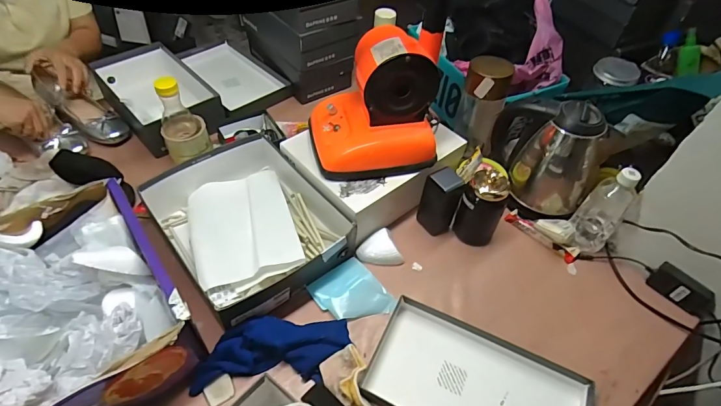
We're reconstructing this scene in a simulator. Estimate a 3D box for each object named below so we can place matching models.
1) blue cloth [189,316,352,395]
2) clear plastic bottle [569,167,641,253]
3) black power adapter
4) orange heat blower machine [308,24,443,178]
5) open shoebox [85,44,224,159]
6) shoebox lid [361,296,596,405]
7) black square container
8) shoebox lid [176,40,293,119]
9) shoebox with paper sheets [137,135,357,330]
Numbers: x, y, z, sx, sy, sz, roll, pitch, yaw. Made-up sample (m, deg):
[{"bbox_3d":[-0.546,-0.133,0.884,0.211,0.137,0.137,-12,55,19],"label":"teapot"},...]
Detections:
[{"bbox_3d":[-0.131,0.222,0.613,0.227,0.039,0.096,-2,50,-6],"label":"blue cloth"},{"bbox_3d":[0.439,0.012,0.732,0.073,0.177,0.063,38,57,25],"label":"clear plastic bottle"},{"bbox_3d":[0.559,0.153,0.707,0.030,0.050,0.097,-27,56,-24],"label":"black power adapter"},{"bbox_3d":[0.020,-0.175,0.698,0.205,0.201,0.171,-12,52,-13],"label":"orange heat blower machine"},{"bbox_3d":[-0.468,-0.245,0.959,0.194,0.094,0.357,-33,59,-27],"label":"open shoebox"},{"bbox_3d":[0.173,0.268,0.598,0.304,0.028,0.163,22,52,14],"label":"shoebox lid"},{"bbox_3d":[0.147,0.000,0.756,0.050,0.130,0.055,-28,57,-24],"label":"black square container"},{"bbox_3d":[-0.325,-0.340,1.066,0.188,0.030,0.365,-27,56,-24],"label":"shoebox lid"},{"bbox_3d":[-0.201,0.024,0.741,0.282,0.091,0.346,-30,58,-26],"label":"shoebox with paper sheets"}]

